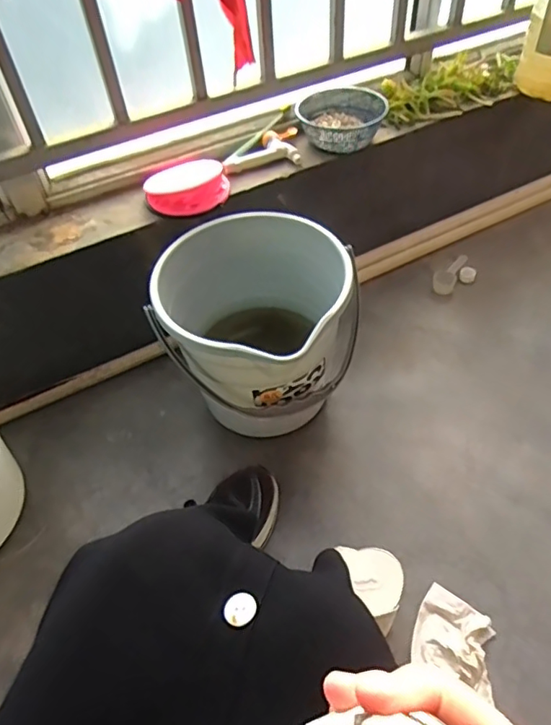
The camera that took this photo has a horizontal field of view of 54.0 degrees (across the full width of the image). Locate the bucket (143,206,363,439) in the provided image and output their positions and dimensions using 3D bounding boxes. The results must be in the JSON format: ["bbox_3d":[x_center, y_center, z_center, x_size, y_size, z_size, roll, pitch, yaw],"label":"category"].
[{"bbox_3d":[-0.025,-0.048,0.919,0.305,0.288,0.312,-2,51,2],"label":"bucket"}]

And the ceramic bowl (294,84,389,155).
[{"bbox_3d":[0.130,-0.485,1.067,0.170,0.053,0.187,11,53,13],"label":"ceramic bowl"}]

